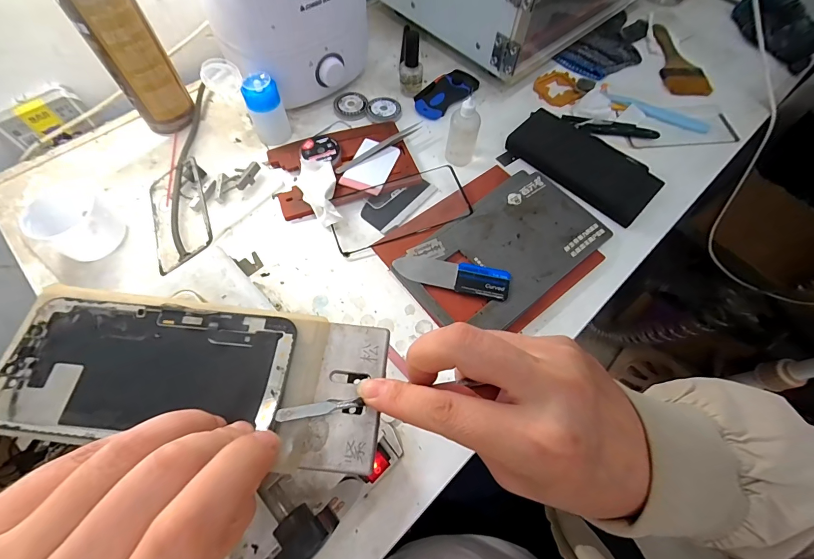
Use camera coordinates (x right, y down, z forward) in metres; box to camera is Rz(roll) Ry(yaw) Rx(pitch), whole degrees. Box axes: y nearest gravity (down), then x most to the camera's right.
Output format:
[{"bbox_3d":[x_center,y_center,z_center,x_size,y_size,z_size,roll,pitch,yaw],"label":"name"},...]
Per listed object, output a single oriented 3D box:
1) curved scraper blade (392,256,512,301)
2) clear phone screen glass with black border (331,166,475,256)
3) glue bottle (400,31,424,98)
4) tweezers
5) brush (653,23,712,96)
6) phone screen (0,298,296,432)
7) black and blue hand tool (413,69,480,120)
[{"bbox_3d":[0.047,-0.004,0.382,0.118,0.006,0.034,10,63,3],"label":"curved scraper blade"},{"bbox_3d":[-0.008,-0.084,0.419,0.164,0.009,0.082,-21,65,-10],"label":"clear phone screen glass with black border"},{"bbox_3d":[0.006,-0.291,0.490,0.030,0.072,0.029,3,63,0],"label":"glue bottle"},{"bbox_3d":[-0.032,-0.167,0.453,0.132,0.004,0.013,-37,69,-18],"label":"tweezers"},{"bbox_3d":[0.417,-0.346,0.567,0.065,0.023,0.154,-3,63,-1],"label":"brush"},{"bbox_3d":[-0.136,0.045,0.192,0.145,0.010,0.064,4,69,1],"label":"phone screen"},{"bbox_3d":[0.054,-0.265,0.514,0.103,0.012,0.051,-38,70,-18],"label":"black and blue hand tool"}]

